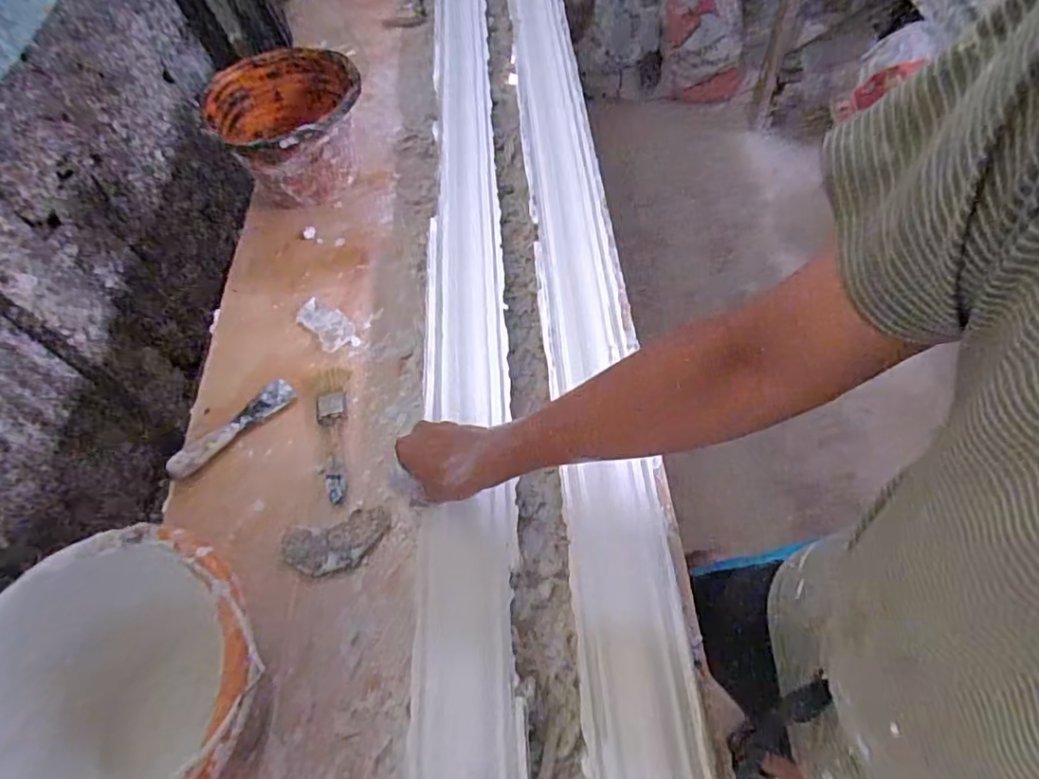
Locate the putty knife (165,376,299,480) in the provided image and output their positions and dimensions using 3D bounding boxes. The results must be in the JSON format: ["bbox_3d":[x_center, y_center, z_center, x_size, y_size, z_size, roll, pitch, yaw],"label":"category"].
[{"bbox_3d":[-0.373,0.049,0.776,0.046,0.014,0.178,37,70,25],"label":"putty knife"}]

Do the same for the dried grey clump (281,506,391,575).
[{"bbox_3d":[-0.208,0.175,0.678,0.121,0.016,0.061,-15,58,-2],"label":"dried grey clump"}]

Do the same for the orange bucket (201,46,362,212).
[{"bbox_3d":[-0.361,-0.419,0.986,0.219,0.171,0.237,-3,59,5],"label":"orange bucket"}]

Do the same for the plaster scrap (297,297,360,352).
[{"bbox_3d":[-0.276,-0.094,0.862,0.054,0.005,0.114,-39,62,-16],"label":"plaster scrap"}]

